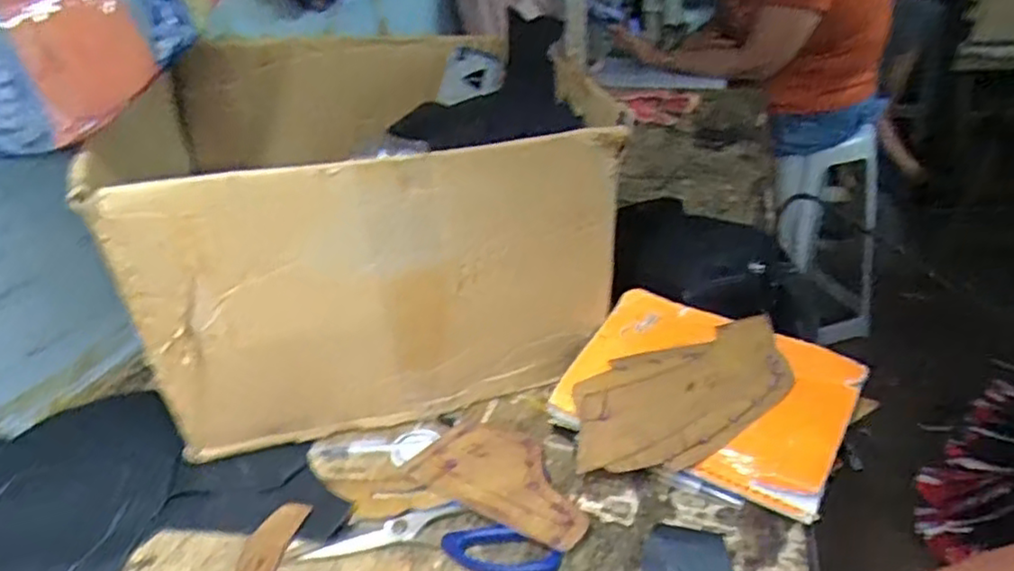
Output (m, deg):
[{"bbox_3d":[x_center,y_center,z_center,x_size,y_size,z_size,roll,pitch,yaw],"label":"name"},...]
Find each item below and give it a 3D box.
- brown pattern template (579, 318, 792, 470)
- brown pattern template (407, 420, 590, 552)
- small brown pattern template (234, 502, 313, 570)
[{"bbox_3d":[0.129,0.082,0.498,0.167,0.010,0.098,-17,43,-2],"label":"brown pattern template"},{"bbox_3d":[0.002,0.137,0.482,0.132,0.008,0.073,17,40,29],"label":"brown pattern template"},{"bbox_3d":[-0.164,0.178,0.458,0.033,0.004,0.066,6,41,16],"label":"small brown pattern template"}]

